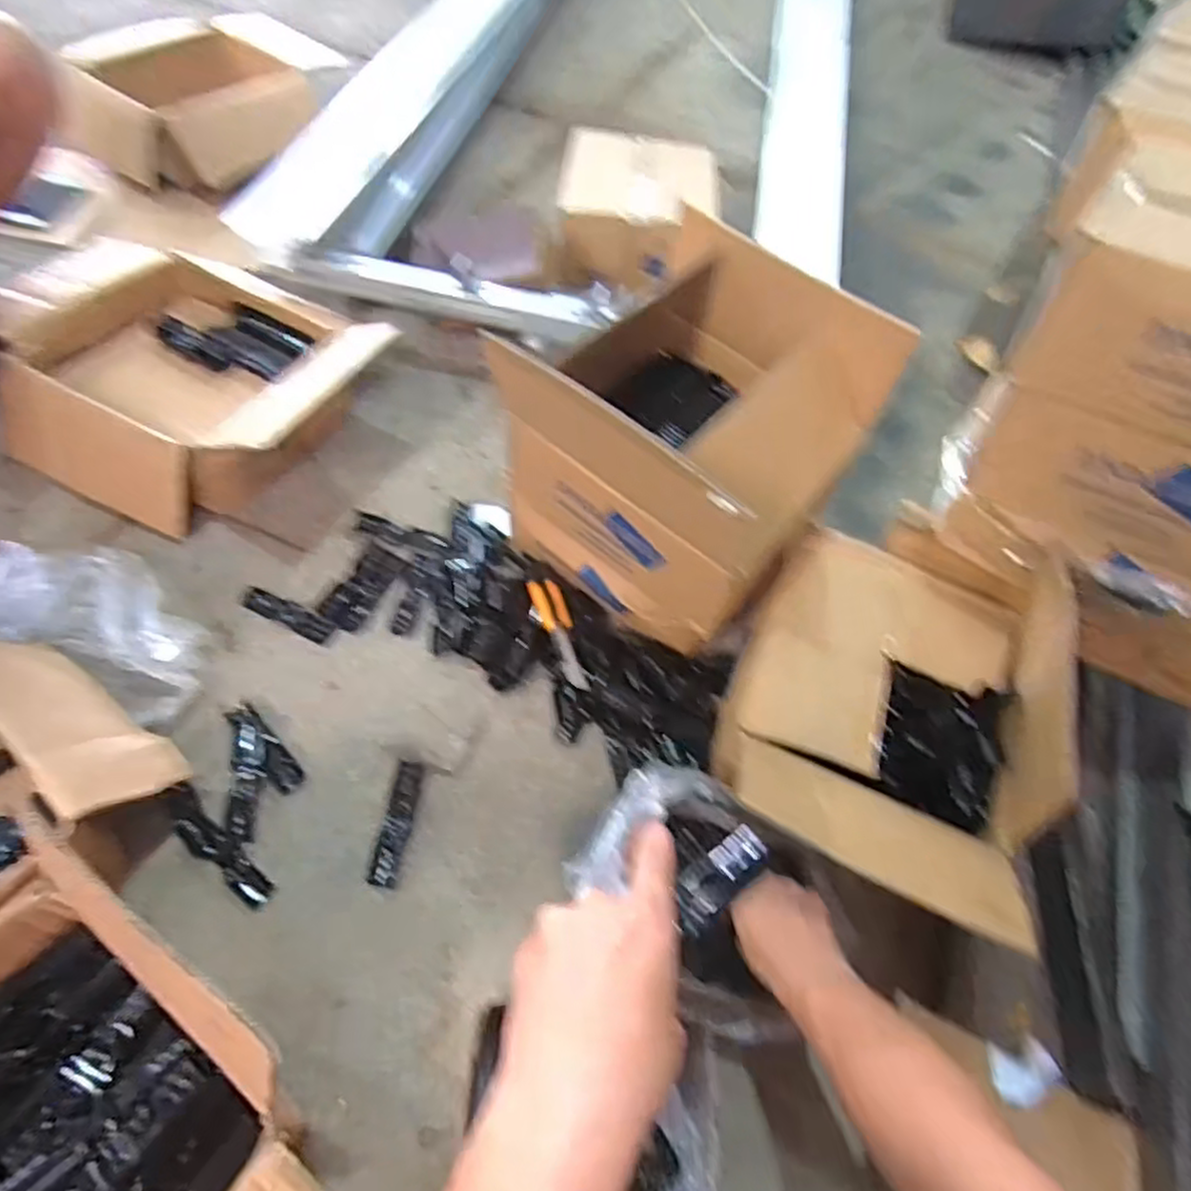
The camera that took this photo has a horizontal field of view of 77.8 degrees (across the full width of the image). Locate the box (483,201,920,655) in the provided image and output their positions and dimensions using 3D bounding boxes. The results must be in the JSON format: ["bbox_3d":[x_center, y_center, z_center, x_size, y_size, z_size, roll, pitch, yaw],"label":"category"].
[{"bbox_3d":[0.104,-0.159,0.848,0.311,0.329,0.308,33,58,15],"label":"box"}]

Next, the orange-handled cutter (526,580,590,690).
[{"bbox_3d":[-0.043,0.045,0.903,0.038,0.010,0.156,-17,62,-8],"label":"orange-handled cutter"}]

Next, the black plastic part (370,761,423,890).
[{"bbox_3d":[-0.214,0.243,0.797,0.028,0.015,0.134,6,58,1],"label":"black plastic part"}]

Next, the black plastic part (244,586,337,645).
[{"bbox_3d":[-0.384,0.024,0.930,0.128,0.011,0.032,24,60,12],"label":"black plastic part"}]

